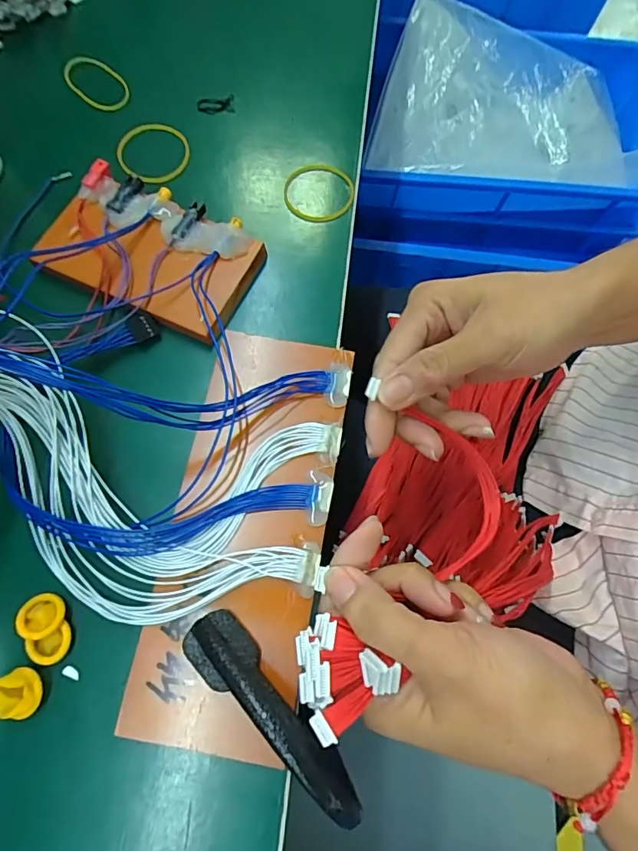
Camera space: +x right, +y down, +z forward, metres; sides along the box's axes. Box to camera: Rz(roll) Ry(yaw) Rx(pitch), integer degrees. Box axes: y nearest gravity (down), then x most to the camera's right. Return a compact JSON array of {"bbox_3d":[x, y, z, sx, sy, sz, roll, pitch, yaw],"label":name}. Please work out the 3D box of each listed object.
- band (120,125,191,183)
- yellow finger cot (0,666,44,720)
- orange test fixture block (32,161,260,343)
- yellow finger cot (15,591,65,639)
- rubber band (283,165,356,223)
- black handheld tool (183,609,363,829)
[{"bbox_3d":[-0.109,-0.181,0.324,0.047,0.009,0.047,1,70,-2],"label":"band"},{"bbox_3d":[-0.131,0.117,0.212,0.019,0.007,0.020,1,70,-2],"label":"yellow finger cot"},{"bbox_3d":[-0.096,-0.102,0.284,0.120,0.024,0.073,26,71,7],"label":"orange test fixture block"},{"bbox_3d":[-0.128,0.087,0.223,0.018,0.008,0.019,1,70,-2],"label":"yellow finger cot"},{"bbox_3d":[0.001,-0.152,0.317,0.043,0.009,0.046,-2,76,8],"label":"rubber band"},{"bbox_3d":[-0.021,0.113,0.194,0.024,0.026,0.094,-44,60,-16],"label":"black handheld tool"}]

